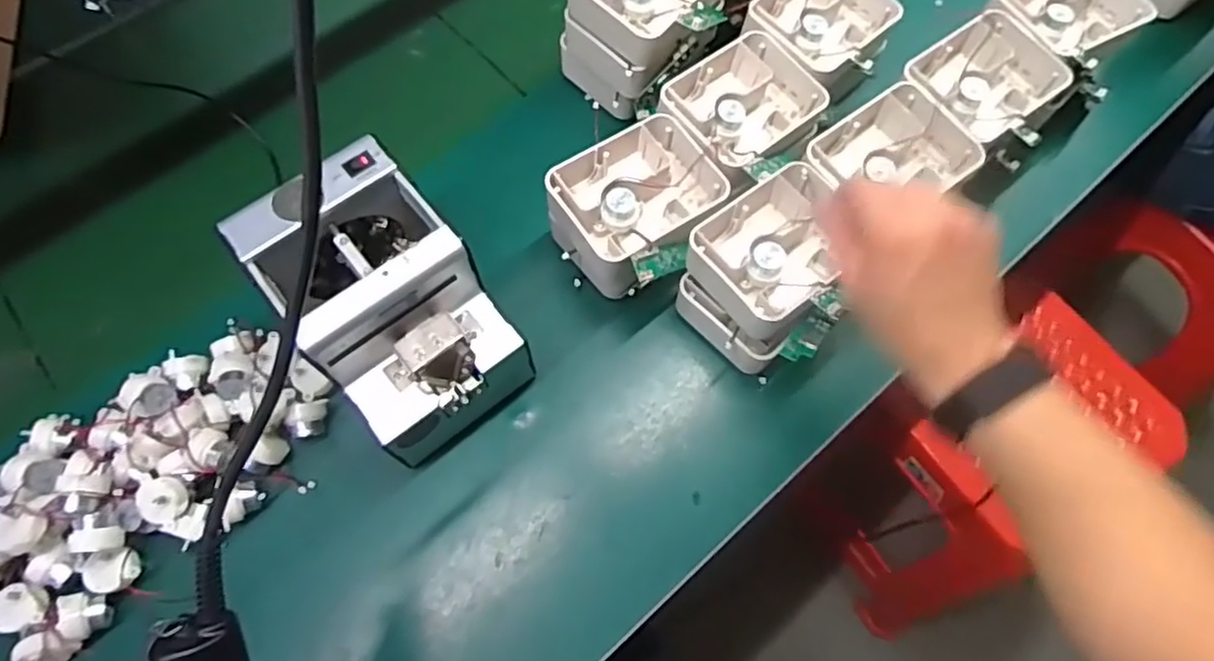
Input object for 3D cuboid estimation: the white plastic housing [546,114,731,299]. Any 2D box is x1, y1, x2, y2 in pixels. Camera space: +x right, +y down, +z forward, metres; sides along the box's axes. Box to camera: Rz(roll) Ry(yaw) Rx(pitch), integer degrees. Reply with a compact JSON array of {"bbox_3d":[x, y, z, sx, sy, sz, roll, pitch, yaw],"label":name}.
[{"bbox_3d":[0.023,-0.104,0.580,0.133,0.079,0.111,-37,70,-14],"label":"white plastic housing"}]

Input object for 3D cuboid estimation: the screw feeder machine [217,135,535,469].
[{"bbox_3d":[-0.159,-0.017,0.498,0.121,0.138,0.168,-38,70,-15],"label":"screw feeder machine"}]

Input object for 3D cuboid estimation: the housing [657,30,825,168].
[{"bbox_3d":[0.119,-0.195,0.594,0.130,0.045,0.105,-42,71,-16],"label":"housing"}]

